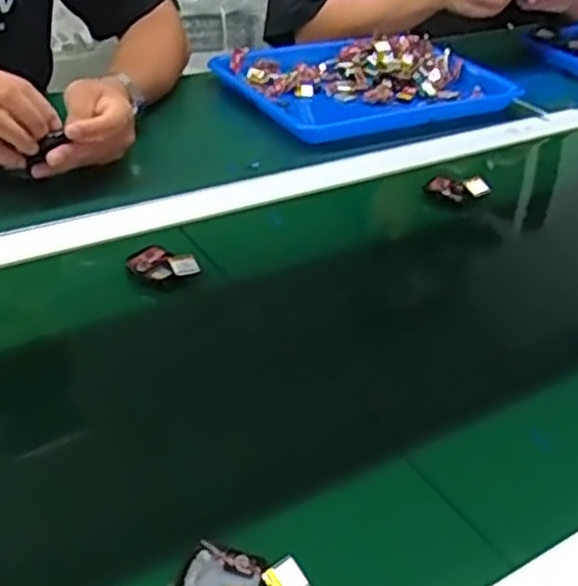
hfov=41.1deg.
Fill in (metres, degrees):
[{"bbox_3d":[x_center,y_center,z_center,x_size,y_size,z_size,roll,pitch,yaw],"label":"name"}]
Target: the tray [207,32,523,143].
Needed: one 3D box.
[{"bbox_3d":[0.091,-0.266,0.956,0.326,0.037,0.210,-18,37,-25],"label":"tray"}]

